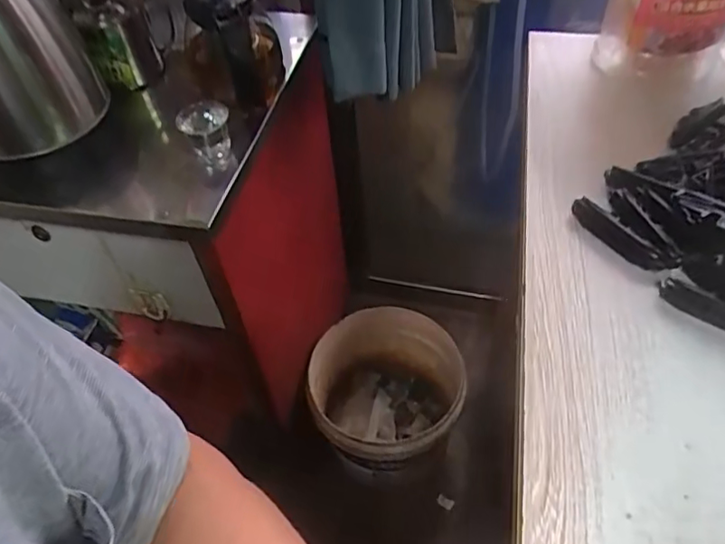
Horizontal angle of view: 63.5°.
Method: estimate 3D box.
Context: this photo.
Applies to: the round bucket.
[{"bbox_3d":[0.045,0.223,1.035,0.251,0.247,0.251,-2,51,3],"label":"round bucket"}]

